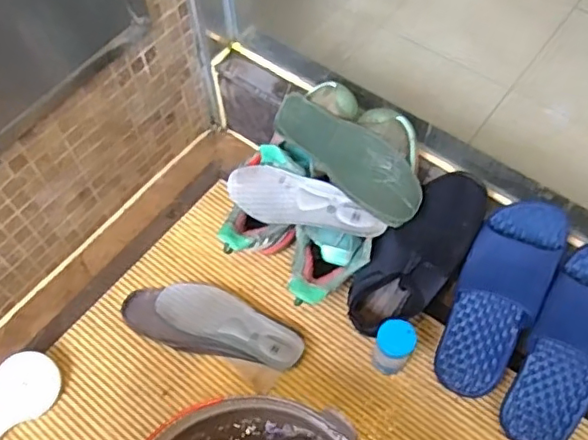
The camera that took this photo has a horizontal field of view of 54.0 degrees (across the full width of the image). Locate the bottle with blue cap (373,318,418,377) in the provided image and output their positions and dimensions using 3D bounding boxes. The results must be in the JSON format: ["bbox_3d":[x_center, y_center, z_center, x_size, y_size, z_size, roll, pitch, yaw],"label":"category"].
[{"bbox_3d":[0.132,0.171,0.774,0.047,0.094,0.045,0,59,0],"label":"bottle with blue cap"}]

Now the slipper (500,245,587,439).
[{"bbox_3d":[0.347,0.167,0.723,0.109,0.054,0.271,22,105,12],"label":"slipper"}]

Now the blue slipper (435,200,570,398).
[{"bbox_3d":[0.261,0.105,0.756,0.101,0.053,0.274,22,105,13],"label":"blue slipper"}]

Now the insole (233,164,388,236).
[{"bbox_3d":[0.010,-0.022,0.797,0.229,0.018,0.074,18,92,24],"label":"insole"}]

